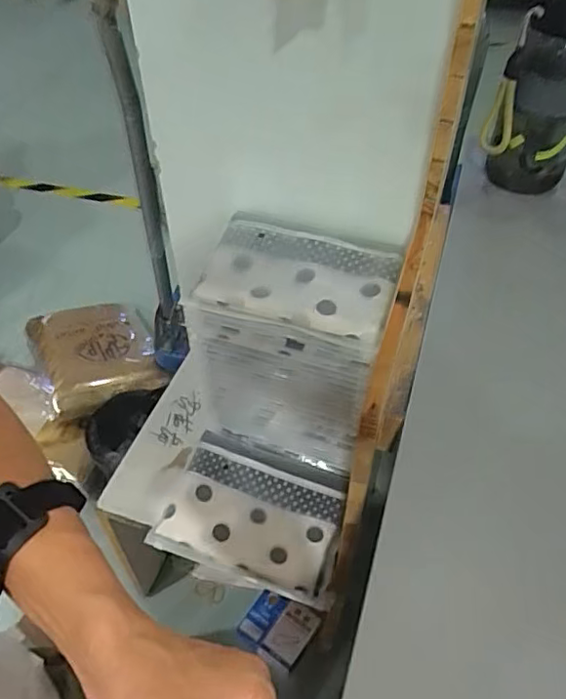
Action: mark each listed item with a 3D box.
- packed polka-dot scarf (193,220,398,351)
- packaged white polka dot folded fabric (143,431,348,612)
[{"bbox_3d":[0.017,-0.081,0.657,0.206,0.028,0.127,12,50,12],"label":"packed polka-dot scarf"},{"bbox_3d":[-0.041,0.207,0.750,0.228,0.051,0.176,11,50,11],"label":"packaged white polka dot folded fabric"}]

